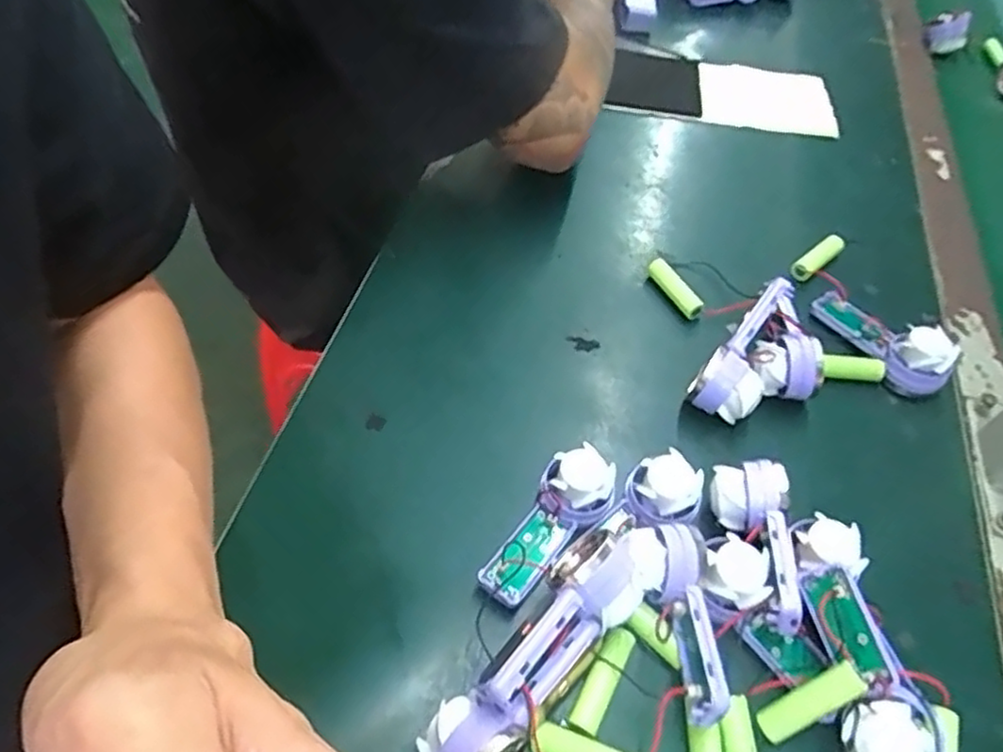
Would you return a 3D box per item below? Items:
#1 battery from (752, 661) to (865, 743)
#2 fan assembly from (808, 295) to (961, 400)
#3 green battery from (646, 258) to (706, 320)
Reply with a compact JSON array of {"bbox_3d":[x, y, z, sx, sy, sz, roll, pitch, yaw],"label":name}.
[{"bbox_3d":[0.138,0.146,0.311,0.049,0.012,0.015,-41,57,16],"label":"battery"},{"bbox_3d":[0.252,-0.025,0.466,0.029,0.037,0.092,-24,45,-20],"label":"fan assembly"},{"bbox_3d":[0.122,-0.062,0.489,0.013,0.013,0.054,-23,58,-19],"label":"green battery"}]

